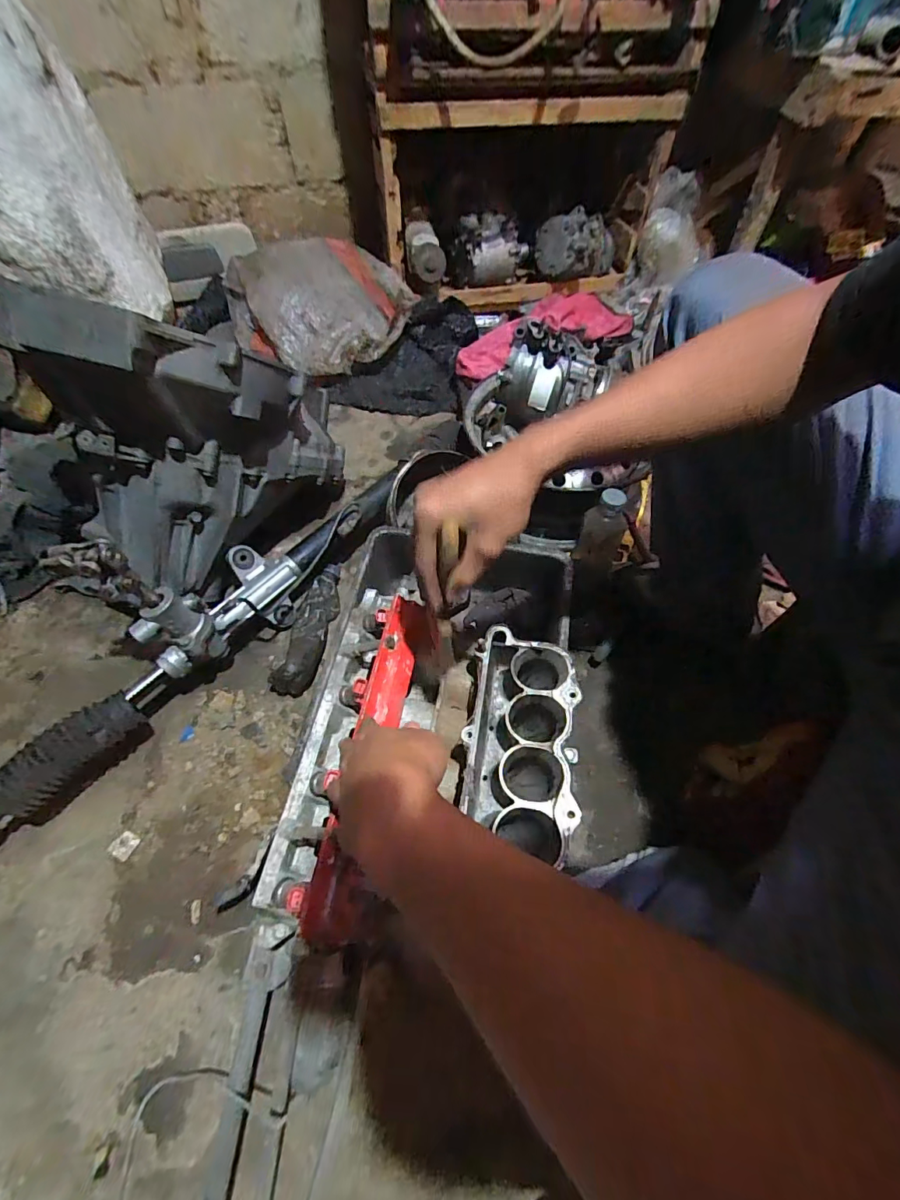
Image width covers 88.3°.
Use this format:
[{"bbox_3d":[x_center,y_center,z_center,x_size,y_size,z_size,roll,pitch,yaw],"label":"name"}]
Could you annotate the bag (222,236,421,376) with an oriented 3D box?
[{"bbox_3d":[-0.295,-0.659,1.053,0.380,0.153,0.256,-17,60,-11],"label":"bag"}]

